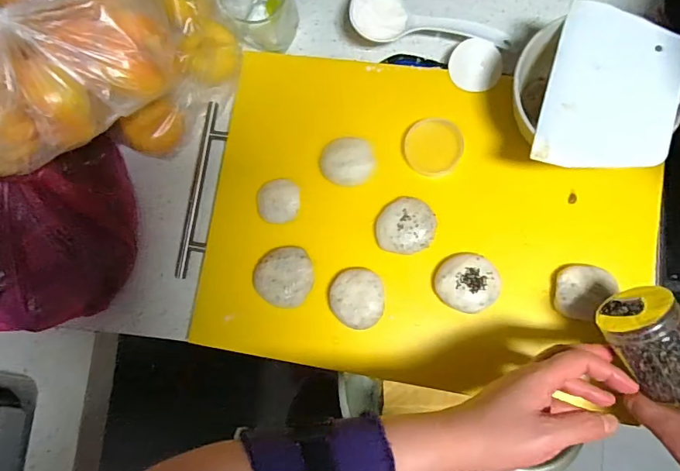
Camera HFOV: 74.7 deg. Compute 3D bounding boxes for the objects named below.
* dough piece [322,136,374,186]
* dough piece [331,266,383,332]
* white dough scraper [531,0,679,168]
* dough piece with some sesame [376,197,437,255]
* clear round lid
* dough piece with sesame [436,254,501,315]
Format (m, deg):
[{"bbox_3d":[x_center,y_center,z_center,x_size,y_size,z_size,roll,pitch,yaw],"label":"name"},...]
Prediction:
[{"bbox_3d":[0.007,-0.075,0.452,0.055,0.025,0.045,-4,83,6],"label":"dough piece"},{"bbox_3d":[0.017,0.062,0.443,0.051,0.020,0.057,0,83,6],"label":"dough piece"},{"bbox_3d":[0.236,-0.124,0.385,0.104,0.005,0.146,16,84,8],"label":"white dough scraper"},{"bbox_3d":[0.066,-0.010,0.446,0.058,0.017,0.055,-1,83,6],"label":"dough piece with some sesame"},{"bbox_3d":[0.095,-0.089,0.453,0.057,0.011,0.055,-1,83,6],"label":"clear round lid"},{"bbox_3d":[0.124,0.045,0.432,0.058,0.018,0.054,-1,83,6],"label":"dough piece with sesame"}]

